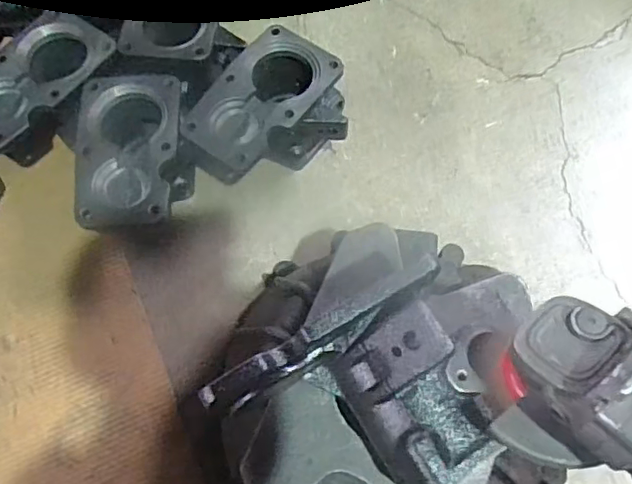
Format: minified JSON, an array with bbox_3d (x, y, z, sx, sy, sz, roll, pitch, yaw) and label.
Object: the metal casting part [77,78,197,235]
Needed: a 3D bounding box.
[{"bbox_3d":[-0.200,-0.103,0.630,0.122,0.062,0.175,-7,67,-3],"label":"metal casting part"}]

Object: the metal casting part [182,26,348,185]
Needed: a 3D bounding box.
[{"bbox_3d":[-0.045,-0.140,0.700,0.139,0.134,0.193,32,70,13],"label":"metal casting part"}]

